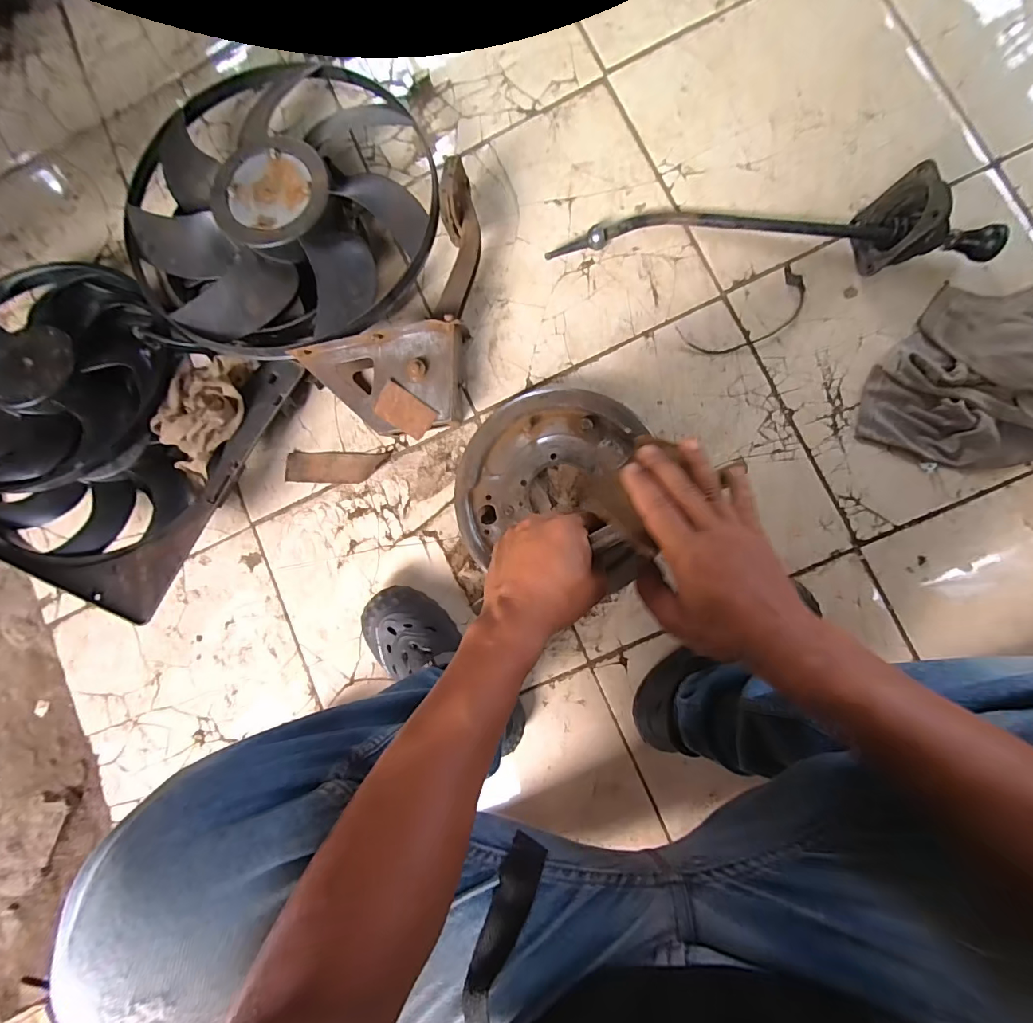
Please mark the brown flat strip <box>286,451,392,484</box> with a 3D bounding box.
[{"bbox_3d":[-0.287,-0.070,0.713,0.159,0.015,0.049,2,87,7],"label":"brown flat strip"}]

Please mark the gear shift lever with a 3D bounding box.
[{"bbox_3d":[0.340,-0.384,0.609,0.590,0.095,0.103,1,87,7],"label":"gear shift lever"}]

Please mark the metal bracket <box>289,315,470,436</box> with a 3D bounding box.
[{"bbox_3d":[-0.186,-0.188,0.667,0.231,0.085,0.150,-8,99,3],"label":"metal bracket"}]

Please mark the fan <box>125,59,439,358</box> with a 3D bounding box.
[{"bbox_3d":[-0.343,-0.454,0.679,0.449,0.115,0.460,0,87,7],"label":"fan"}]

